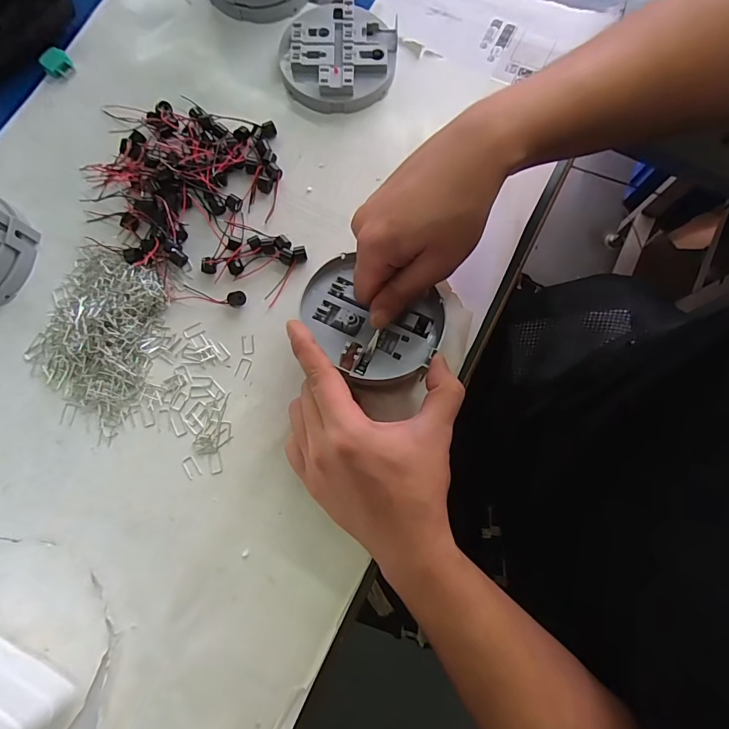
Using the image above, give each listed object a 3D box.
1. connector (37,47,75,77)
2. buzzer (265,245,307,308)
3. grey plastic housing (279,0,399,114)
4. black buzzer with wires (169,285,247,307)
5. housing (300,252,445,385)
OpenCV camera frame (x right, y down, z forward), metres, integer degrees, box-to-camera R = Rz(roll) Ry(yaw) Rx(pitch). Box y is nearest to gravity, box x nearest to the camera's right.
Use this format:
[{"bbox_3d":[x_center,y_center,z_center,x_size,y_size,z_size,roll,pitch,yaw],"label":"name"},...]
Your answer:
[{"bbox_3d":[-0.275,-0.269,0.371,0.022,0.010,0.025,-39,80,-8],"label":"connector"},{"bbox_3d":[-0.061,-0.070,0.329,0.012,0.007,0.055,24,78,5],"label":"buzzer"},{"bbox_3d":[-0.024,-0.276,0.369,0.101,0.022,0.103,0,77,0],"label":"grey plastic housing"},{"bbox_3d":[-0.123,-0.055,0.326,0.059,0.008,0.014,7,77,1],"label":"black buzzer with wires"},{"bbox_3d":[0.002,-0.031,0.296,0.102,0.024,0.087,21,78,5],"label":"housing"}]

